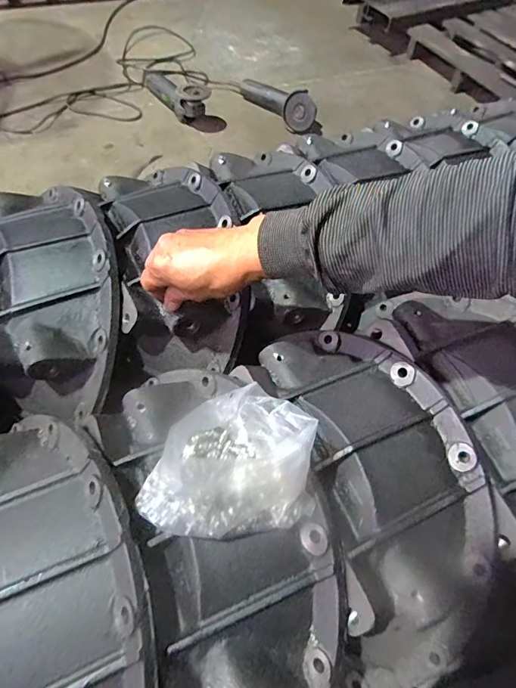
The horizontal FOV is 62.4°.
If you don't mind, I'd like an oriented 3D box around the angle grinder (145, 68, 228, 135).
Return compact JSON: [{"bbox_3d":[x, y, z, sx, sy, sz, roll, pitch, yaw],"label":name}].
[{"bbox_3d":[-0.224,-0.745,1.241,0.124,0.095,0.321,-32,66,-22],"label":"angle grinder"}]

